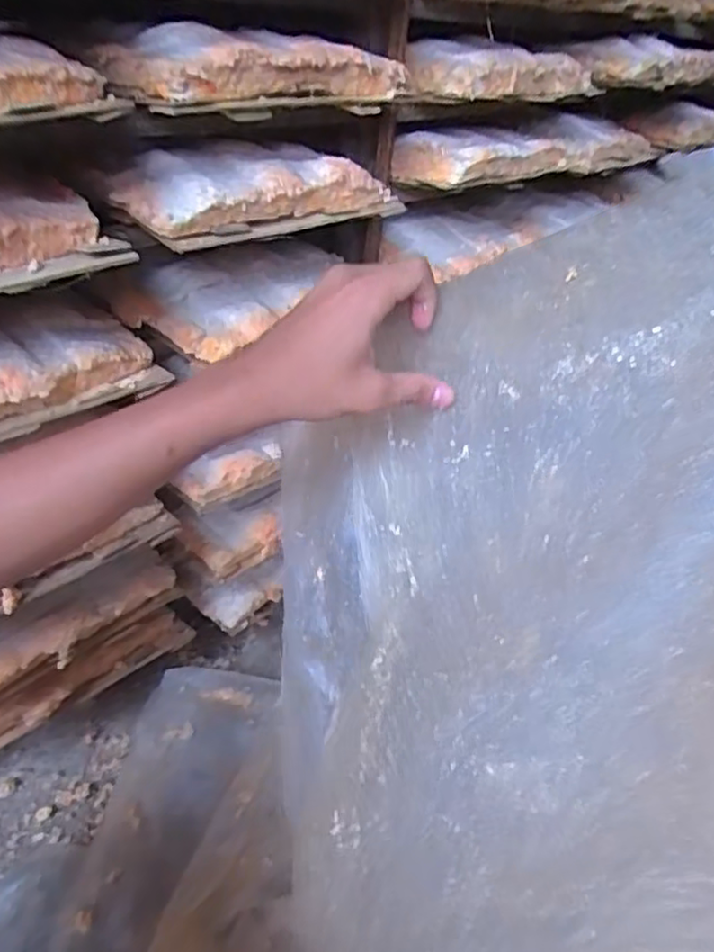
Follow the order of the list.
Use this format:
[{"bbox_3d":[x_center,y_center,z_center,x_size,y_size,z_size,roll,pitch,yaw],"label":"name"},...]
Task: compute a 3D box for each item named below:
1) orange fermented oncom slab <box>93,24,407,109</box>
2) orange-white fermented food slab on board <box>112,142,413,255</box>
[{"bbox_3d":[-0.072,-0.302,0.489,0.104,0.039,0.210,33,46,32],"label":"orange fermented oncom slab"},{"bbox_3d":[-0.081,-0.228,0.524,0.228,0.046,0.098,-21,44,-30],"label":"orange-white fermented food slab on board"}]

